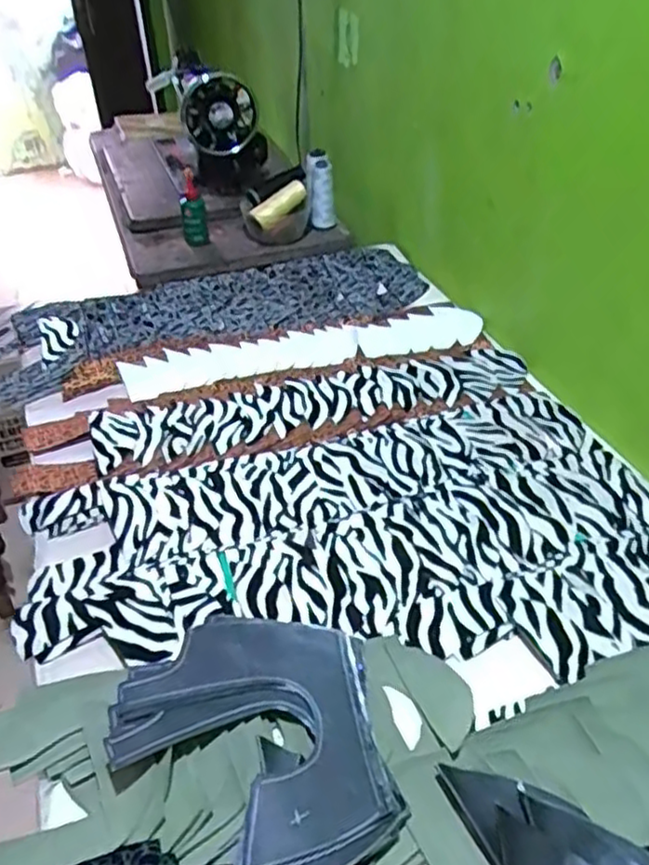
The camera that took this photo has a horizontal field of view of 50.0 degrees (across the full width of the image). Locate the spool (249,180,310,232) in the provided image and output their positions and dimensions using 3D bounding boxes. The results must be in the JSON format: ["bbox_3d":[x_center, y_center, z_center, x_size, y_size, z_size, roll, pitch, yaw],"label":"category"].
[{"bbox_3d":[-0.080,-0.398,1.213,0.114,0.040,0.031,-43,51,-19],"label":"spool"}]

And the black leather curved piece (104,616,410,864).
[{"bbox_3d":[-0.037,0.211,0.502,0.207,0.023,0.172,22,44,28],"label":"black leather curved piece"}]

